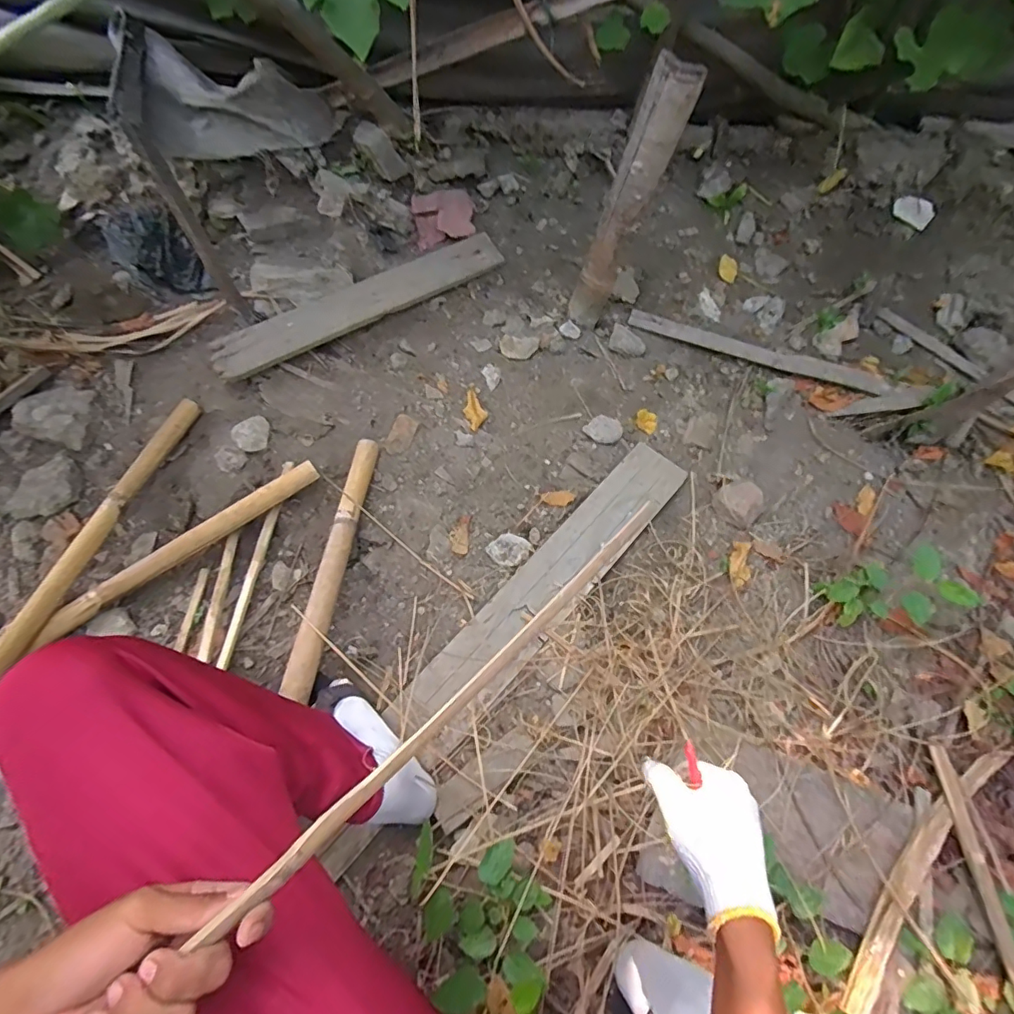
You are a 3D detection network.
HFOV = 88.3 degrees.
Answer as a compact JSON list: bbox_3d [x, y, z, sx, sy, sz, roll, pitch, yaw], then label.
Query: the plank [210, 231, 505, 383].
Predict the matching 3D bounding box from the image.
[{"bbox_3d":[-0.283,-0.404,1.028,0.585,0.021,0.088,-29,83,-12],"label":"plank"}]

